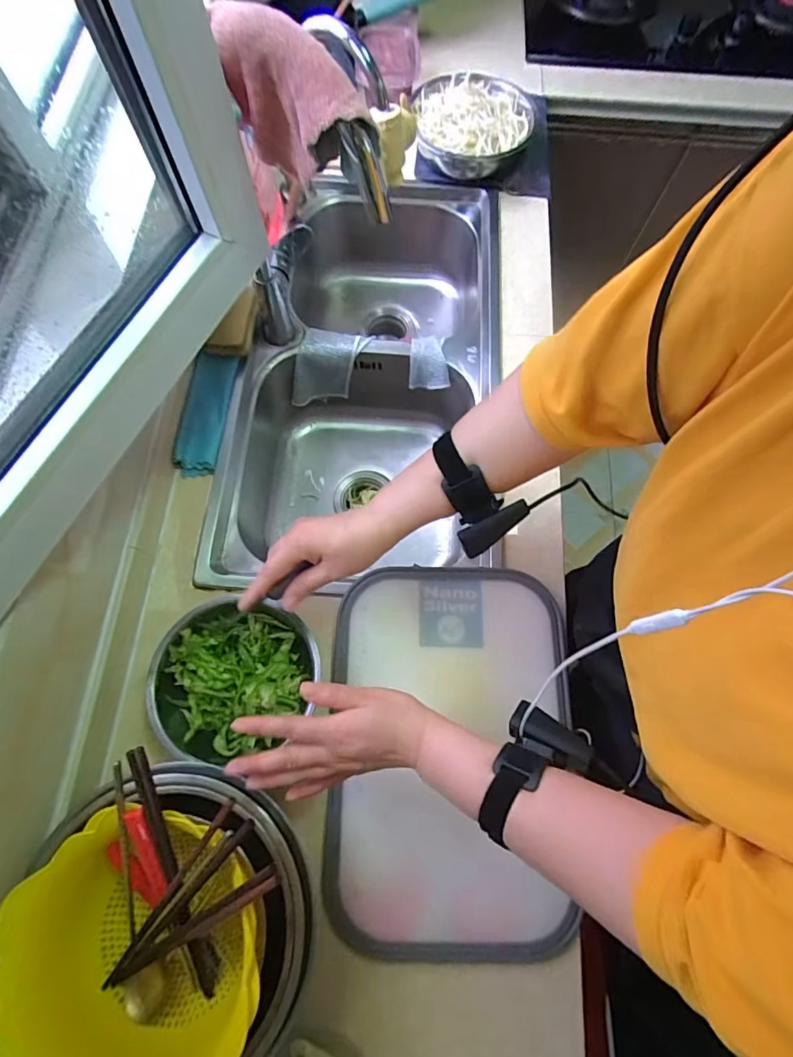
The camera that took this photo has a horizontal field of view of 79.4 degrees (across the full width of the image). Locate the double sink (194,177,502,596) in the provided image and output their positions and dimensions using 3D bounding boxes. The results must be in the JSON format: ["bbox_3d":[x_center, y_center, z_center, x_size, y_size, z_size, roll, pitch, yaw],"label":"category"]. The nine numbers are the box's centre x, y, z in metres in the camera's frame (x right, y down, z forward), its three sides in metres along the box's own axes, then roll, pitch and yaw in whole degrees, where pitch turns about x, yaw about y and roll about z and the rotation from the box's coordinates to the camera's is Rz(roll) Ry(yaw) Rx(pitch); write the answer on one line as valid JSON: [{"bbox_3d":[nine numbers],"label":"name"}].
[{"bbox_3d":[-0.048,-0.225,0.803,0.372,0.224,0.718,6,72,0],"label":"double sink"}]

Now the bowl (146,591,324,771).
[{"bbox_3d":[-0.181,0.166,0.538,0.156,0.061,0.175,22,73,6],"label":"bowl"}]

